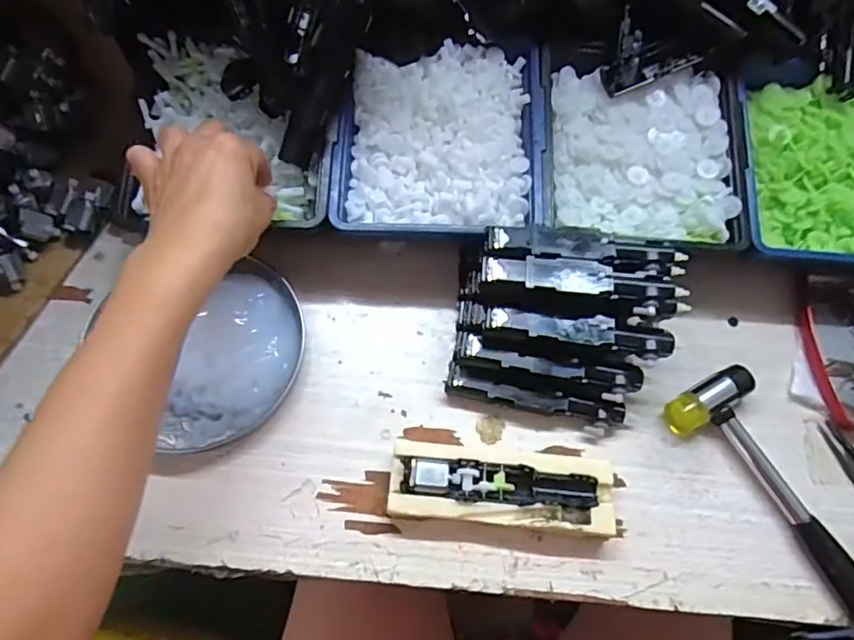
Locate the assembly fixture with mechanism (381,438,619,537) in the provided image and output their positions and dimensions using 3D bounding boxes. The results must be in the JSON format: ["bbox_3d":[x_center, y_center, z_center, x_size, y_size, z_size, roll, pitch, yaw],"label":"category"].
[{"bbox_3d":[0.047,0.105,0.358,0.138,0.030,0.046,6,67,-1],"label":"assembly fixture with mechanism"}]

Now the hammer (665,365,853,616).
[{"bbox_3d":[0.249,0.135,0.357,0.059,0.021,0.230,-30,72,-15],"label":"hammer"}]

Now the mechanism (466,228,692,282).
[{"bbox_3d":[0.095,-0.042,0.369,0.149,0.021,0.033,-2,67,-4],"label":"mechanism"}]

